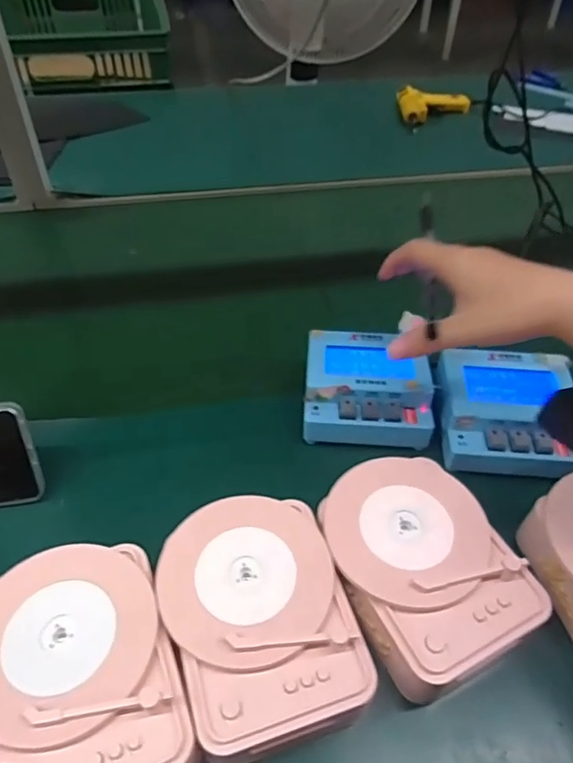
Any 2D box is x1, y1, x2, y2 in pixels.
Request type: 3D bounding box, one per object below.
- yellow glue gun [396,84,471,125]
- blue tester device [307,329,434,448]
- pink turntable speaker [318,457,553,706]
[{"bbox_3d":[0.262,-0.485,0.963,0.128,0.034,0.115,6,46,5],"label":"yellow glue gun"},{"bbox_3d":[0.067,0.002,0.456,0.102,0.039,0.096,2,46,1],"label":"blue tester device"},{"bbox_3d":[0.084,0.120,0.347,0.100,0.060,0.128,-19,49,-18],"label":"pink turntable speaker"}]

